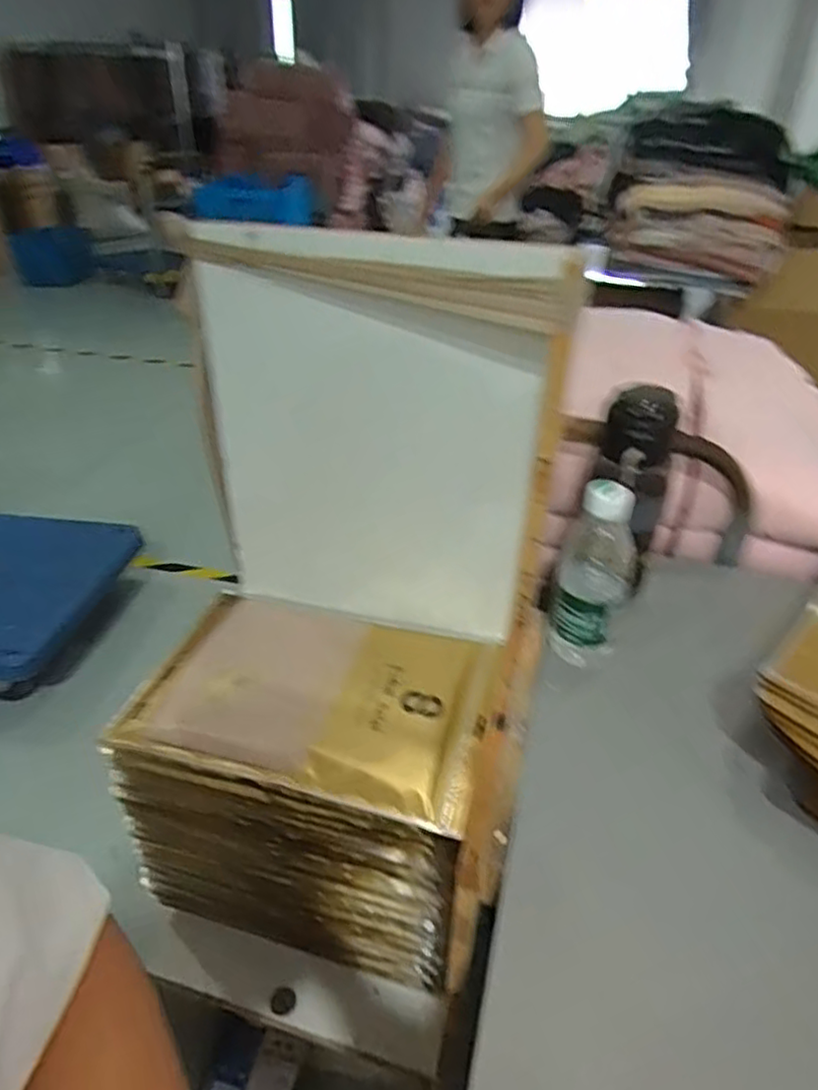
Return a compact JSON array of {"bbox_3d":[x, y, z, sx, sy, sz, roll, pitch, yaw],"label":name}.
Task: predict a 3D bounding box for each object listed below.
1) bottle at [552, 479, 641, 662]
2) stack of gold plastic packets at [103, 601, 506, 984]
[{"bbox_3d":[0.169,0.026,0.602,0.065,0.173,0.058,15,36,19],"label":"bottle"},{"bbox_3d":[-0.103,0.262,0.762,0.336,0.289,0.236,9,35,12],"label":"stack of gold plastic packets"}]

